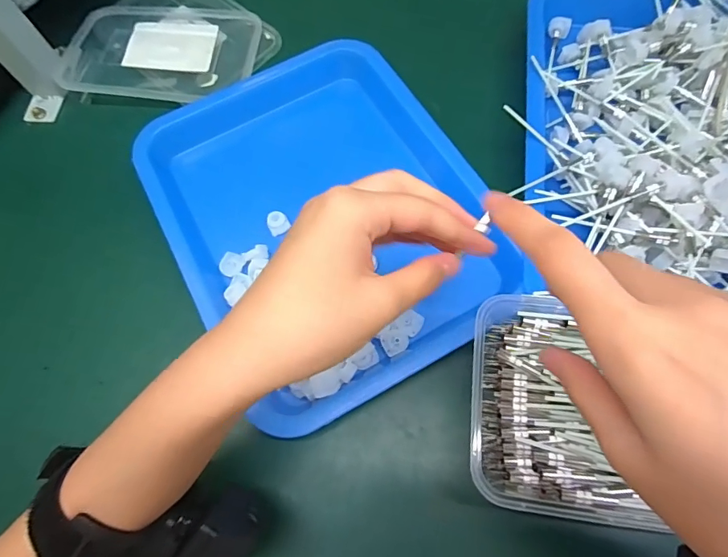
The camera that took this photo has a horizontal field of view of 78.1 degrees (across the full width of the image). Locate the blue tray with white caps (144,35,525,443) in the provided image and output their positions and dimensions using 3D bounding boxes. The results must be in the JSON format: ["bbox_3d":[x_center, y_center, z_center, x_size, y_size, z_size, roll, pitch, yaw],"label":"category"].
[{"bbox_3d":[-0.033,-0.058,0.350,0.218,0.032,0.295,-28,70,-8],"label":"blue tray with white caps"}]

